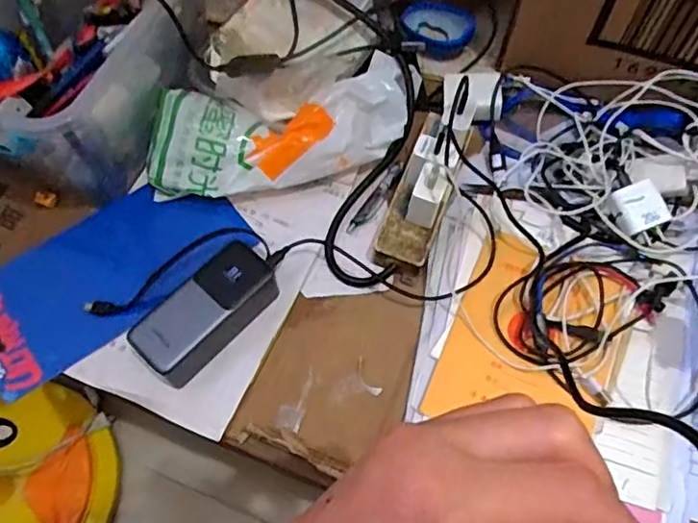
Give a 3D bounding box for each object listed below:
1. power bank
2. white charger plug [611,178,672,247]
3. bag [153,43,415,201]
[{"bbox_3d":[-0.125,0.044,0.524,0.055,0.052,0.128,37,70,16],"label":"power bank"},{"bbox_3d":[0.267,-0.048,0.548,0.041,0.024,0.044,-18,75,9],"label":"white charger plug"},{"bbox_3d":[-0.060,-0.136,0.594,0.288,0.051,0.115,-16,66,-7],"label":"bag"}]

